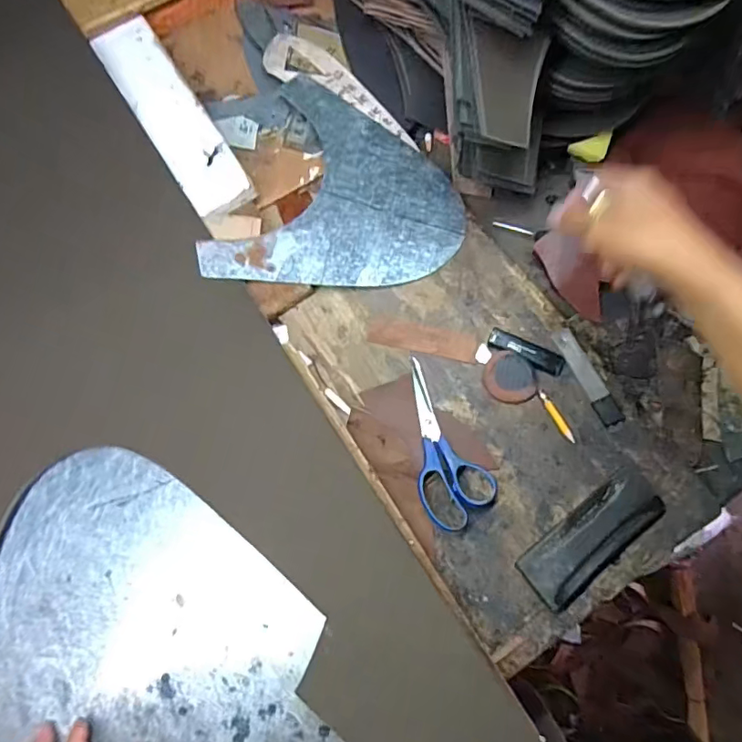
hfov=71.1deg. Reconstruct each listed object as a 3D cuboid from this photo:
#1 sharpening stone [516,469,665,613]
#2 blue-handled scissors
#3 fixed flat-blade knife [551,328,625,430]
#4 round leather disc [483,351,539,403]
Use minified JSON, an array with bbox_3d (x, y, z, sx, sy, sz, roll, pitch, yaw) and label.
[{"bbox_3d":[0.213,0.159,0.494,0.151,0.017,0.060,-37,75,-11],"label":"sharpening stone"},{"bbox_3d":[0.059,0.073,0.530,0.071,0.014,0.172,-26,67,-10],"label":"blue-handled scissors"},{"bbox_3d":[0.229,0.004,0.547,0.024,0.011,0.113,-21,72,-6],"label":"fixed flat-blade knife"},{"bbox_3d":[0.147,0.007,0.546,0.055,0.009,0.049,23,100,17],"label":"round leather disc"}]

